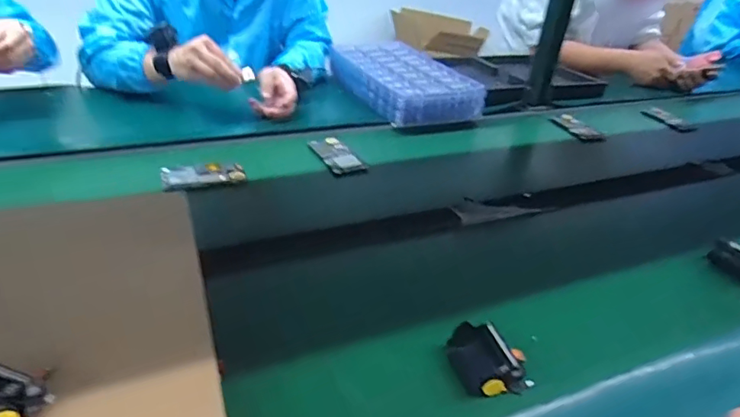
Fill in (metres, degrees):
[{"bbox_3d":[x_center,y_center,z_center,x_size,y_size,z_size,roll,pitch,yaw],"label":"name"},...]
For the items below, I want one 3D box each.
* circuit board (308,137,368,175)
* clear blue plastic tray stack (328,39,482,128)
[{"bbox_3d":[-0.059,-0.098,0.904,0.069,0.014,0.129,-11,37,-26],"label":"circuit board"},{"bbox_3d":[0.070,-0.306,1.188,0.222,0.064,0.391,-9,36,-24],"label":"clear blue plastic tray stack"}]

